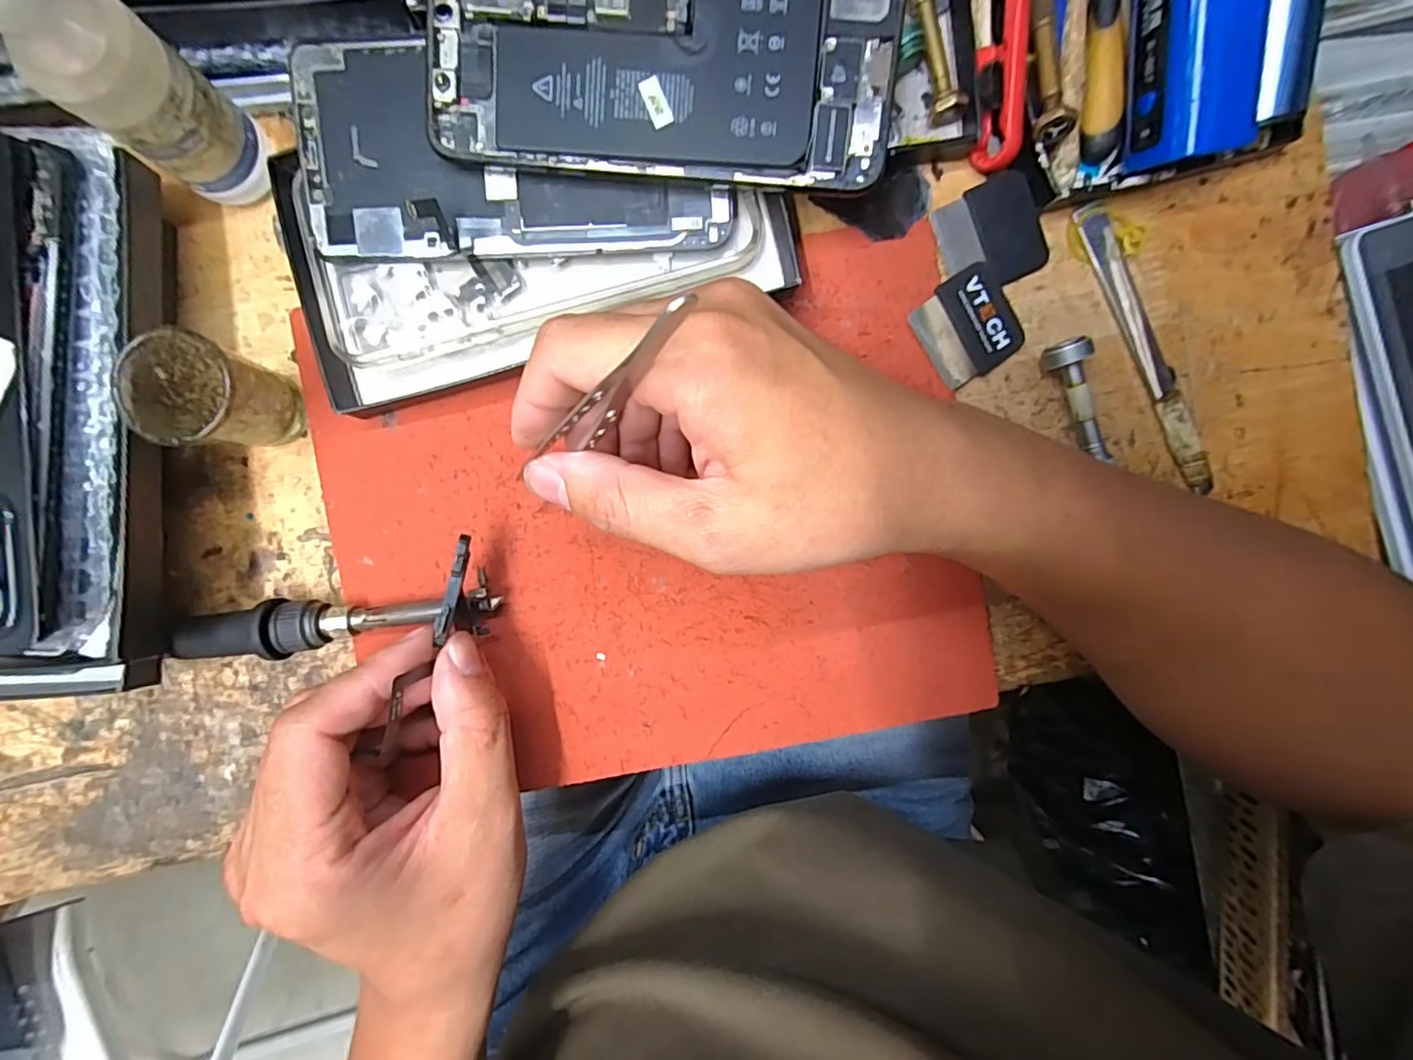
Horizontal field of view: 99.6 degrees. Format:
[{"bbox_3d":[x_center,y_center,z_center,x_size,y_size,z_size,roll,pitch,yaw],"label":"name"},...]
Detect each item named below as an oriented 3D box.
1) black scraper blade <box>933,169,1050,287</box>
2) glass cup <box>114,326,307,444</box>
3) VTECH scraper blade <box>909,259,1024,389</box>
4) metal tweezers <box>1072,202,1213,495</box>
[{"bbox_3d":[0.115,-0.119,0.241,0.041,0.005,0.039,-26,94,-1],"label":"black scraper blade"},{"bbox_3d":[-0.171,-0.047,0.210,0.037,0.049,0.034,0,93,-2],"label":"glass cup"},{"bbox_3d":[0.107,-0.083,0.242,0.041,0.005,0.039,-34,94,0],"label":"VTECH scraper blade"},{"bbox_3d":[0.183,-0.075,0.246,0.013,0.006,0.126,-26,94,-1],"label":"metal tweezers"}]

